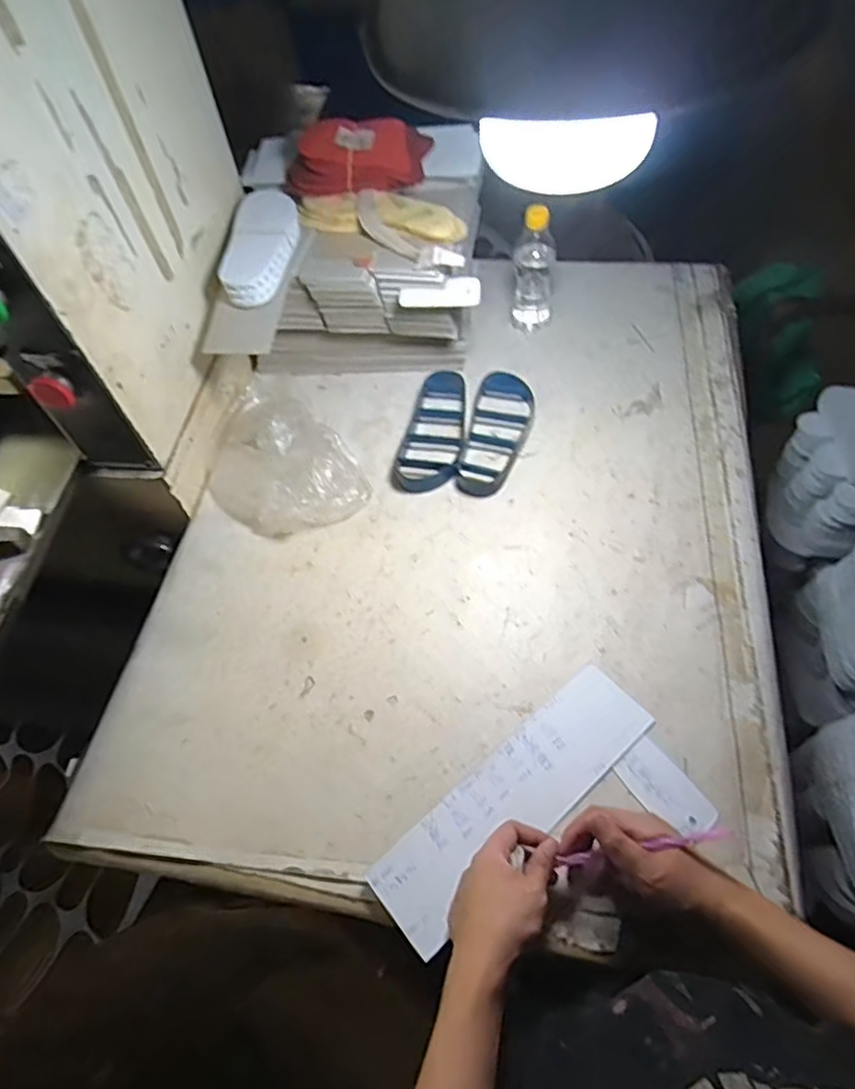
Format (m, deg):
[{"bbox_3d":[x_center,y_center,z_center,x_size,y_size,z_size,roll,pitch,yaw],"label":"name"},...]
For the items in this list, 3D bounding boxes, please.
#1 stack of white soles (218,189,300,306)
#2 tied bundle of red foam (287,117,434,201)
[{"bbox_3d":[-0.224,-0.410,0.848,0.087,0.034,0.229,0,58,4],"label":"stack of white soles"},{"bbox_3d":[-0.101,-0.538,0.872,0.203,0.089,0.077,7,59,8],"label":"tied bundle of red foam"}]

